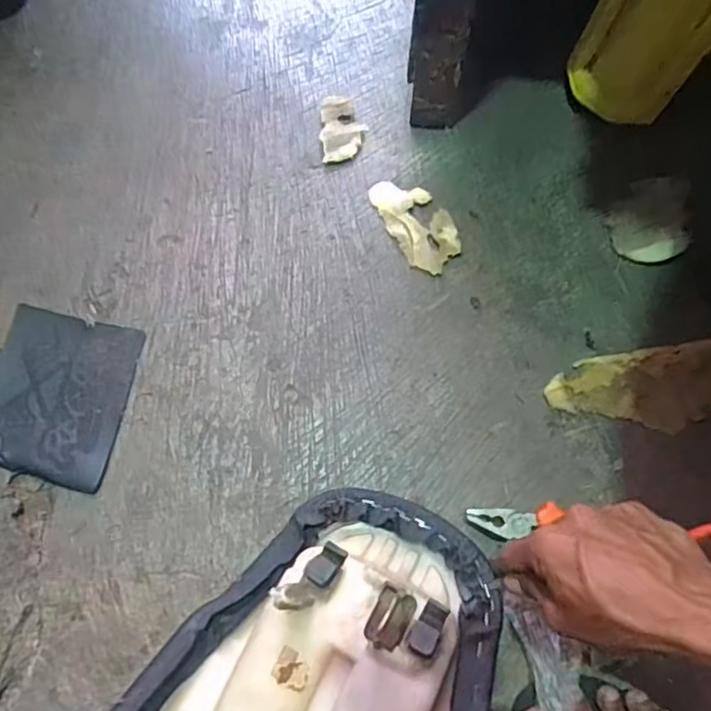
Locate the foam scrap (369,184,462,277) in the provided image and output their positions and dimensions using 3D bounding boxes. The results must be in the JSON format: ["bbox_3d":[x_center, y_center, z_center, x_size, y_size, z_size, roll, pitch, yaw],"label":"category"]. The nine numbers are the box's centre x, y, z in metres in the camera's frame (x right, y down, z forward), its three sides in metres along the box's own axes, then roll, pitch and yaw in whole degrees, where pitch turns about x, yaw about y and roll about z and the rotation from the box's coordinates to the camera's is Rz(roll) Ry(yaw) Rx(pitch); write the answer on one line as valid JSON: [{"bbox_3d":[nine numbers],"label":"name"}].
[{"bbox_3d":[0.064,-0.139,0.616,0.059,0.011,0.114,-28,76,-10],"label":"foam scrap"}]

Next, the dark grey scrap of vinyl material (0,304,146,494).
[{"bbox_3d":[-0.277,0.037,0.551,0.129,0.004,0.152,10,72,1],"label":"dark grey scrap of vinyl material"}]

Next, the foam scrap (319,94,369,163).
[{"bbox_3d":[-0.015,-0.252,0.650,0.049,0.012,0.085,-9,73,-5],"label":"foam scrap"}]

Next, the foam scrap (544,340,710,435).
[{"bbox_3d":[0.339,0.024,0.567,0.305,0.026,0.076,-7,73,-4],"label":"foam scrap"}]

